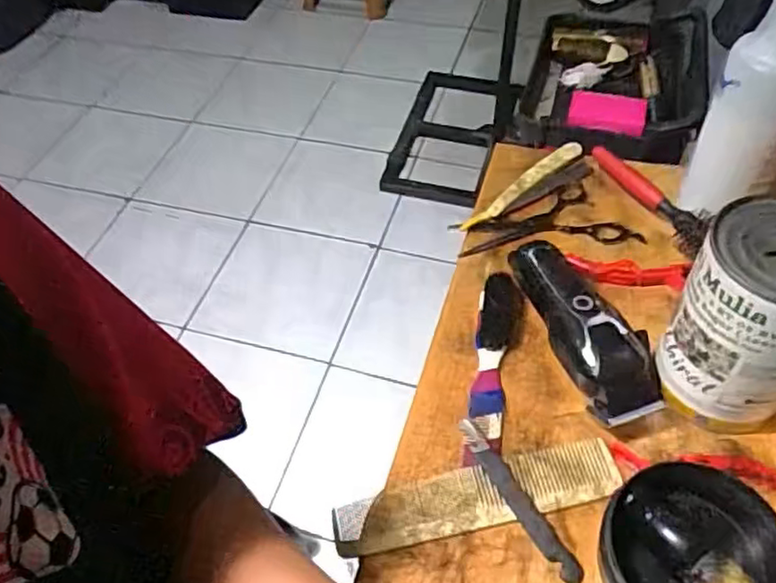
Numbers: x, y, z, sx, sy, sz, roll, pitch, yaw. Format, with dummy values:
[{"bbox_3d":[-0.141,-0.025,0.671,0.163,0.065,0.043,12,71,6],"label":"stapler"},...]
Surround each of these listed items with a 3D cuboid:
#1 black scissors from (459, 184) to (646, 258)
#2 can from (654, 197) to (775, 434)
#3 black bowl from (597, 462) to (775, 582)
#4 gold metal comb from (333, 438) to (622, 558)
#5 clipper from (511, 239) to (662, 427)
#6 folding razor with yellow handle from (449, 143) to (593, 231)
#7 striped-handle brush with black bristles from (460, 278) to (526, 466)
[{"bbox_3d":[0.138,-0.064,0.574,0.148,0.011,0.072,-4,52,-1],"label":"black scissors"},{"bbox_3d":[0.227,0.020,0.408,0.083,0.142,0.078,-1,52,2],"label":"can"},{"bbox_3d":[0.174,0.154,0.371,0.096,0.042,0.095,-1,52,2],"label":"black bowl"},{"bbox_3d":[0.058,0.136,0.420,0.184,0.010,0.041,-14,58,-7],"label":"gold metal comb"},{"bbox_3d":[0.141,0.019,0.474,0.050,0.049,0.162,-15,53,-9],"label":"clipper"},{"bbox_3d":[0.123,-0.093,0.588,0.150,0.011,0.035,-28,56,-18],"label":"folding razor with yellow handle"},{"bbox_3d":[0.078,0.053,0.475,0.033,0.012,0.155,8,53,9],"label":"striped-handle brush with black bristles"}]

